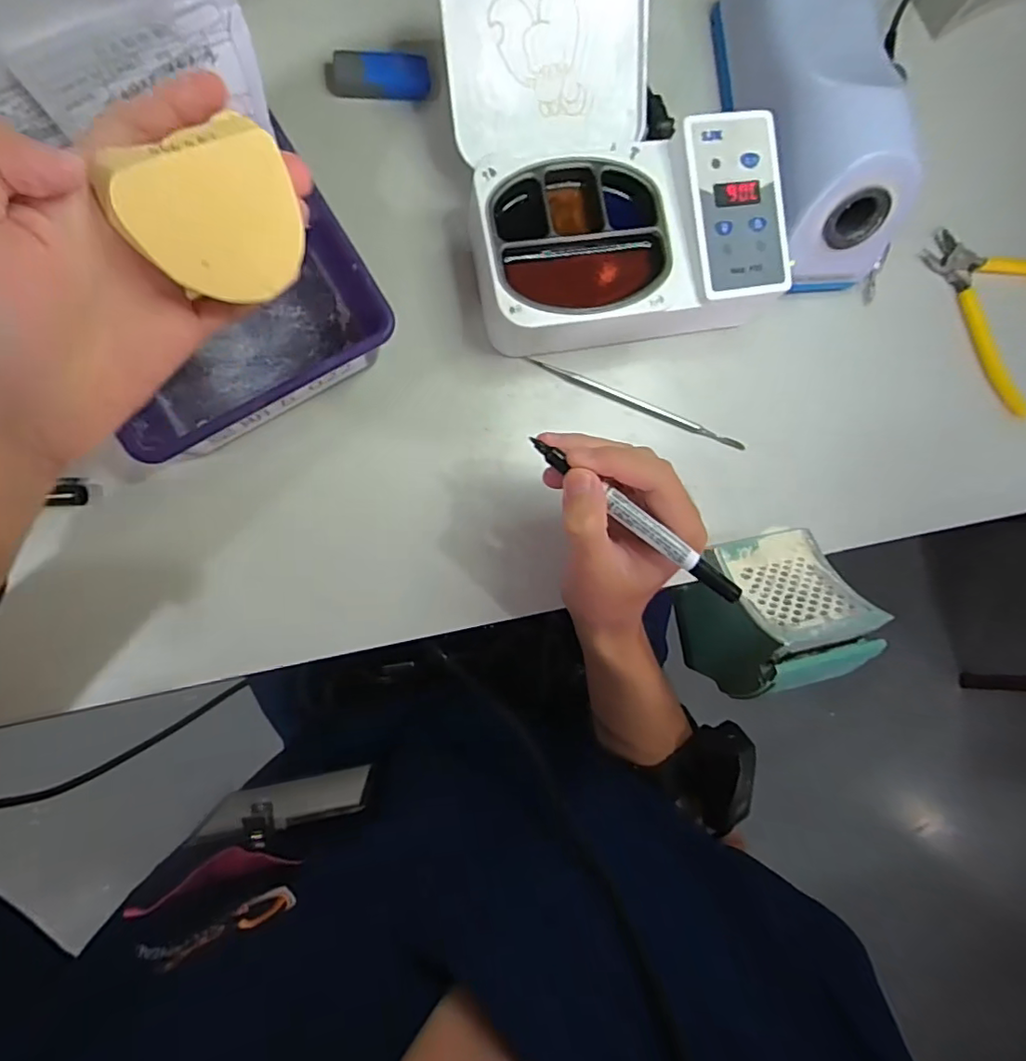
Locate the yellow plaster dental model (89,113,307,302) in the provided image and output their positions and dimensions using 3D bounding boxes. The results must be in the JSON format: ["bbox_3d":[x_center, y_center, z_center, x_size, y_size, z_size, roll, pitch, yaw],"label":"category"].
[{"bbox_3d":[-0.122,-0.127,0.235,0.063,0.059,0.027,-34,50,-14],"label":"yellow plaster dental model"}]

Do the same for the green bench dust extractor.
[{"bbox_3d":[0.184,0.059,0.407,0.082,0.125,0.111,-13,90,-9],"label":"green bench dust extractor"}]

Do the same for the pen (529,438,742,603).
[{"bbox_3d":[0.061,-0.006,0.291,0.129,0.009,0.009,38,82,4],"label":"pen"}]

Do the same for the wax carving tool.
[{"bbox_3d":[0.090,-0.089,0.402,0.168,0.009,0.010,20,85,-8],"label":"wax carving tool"}]

